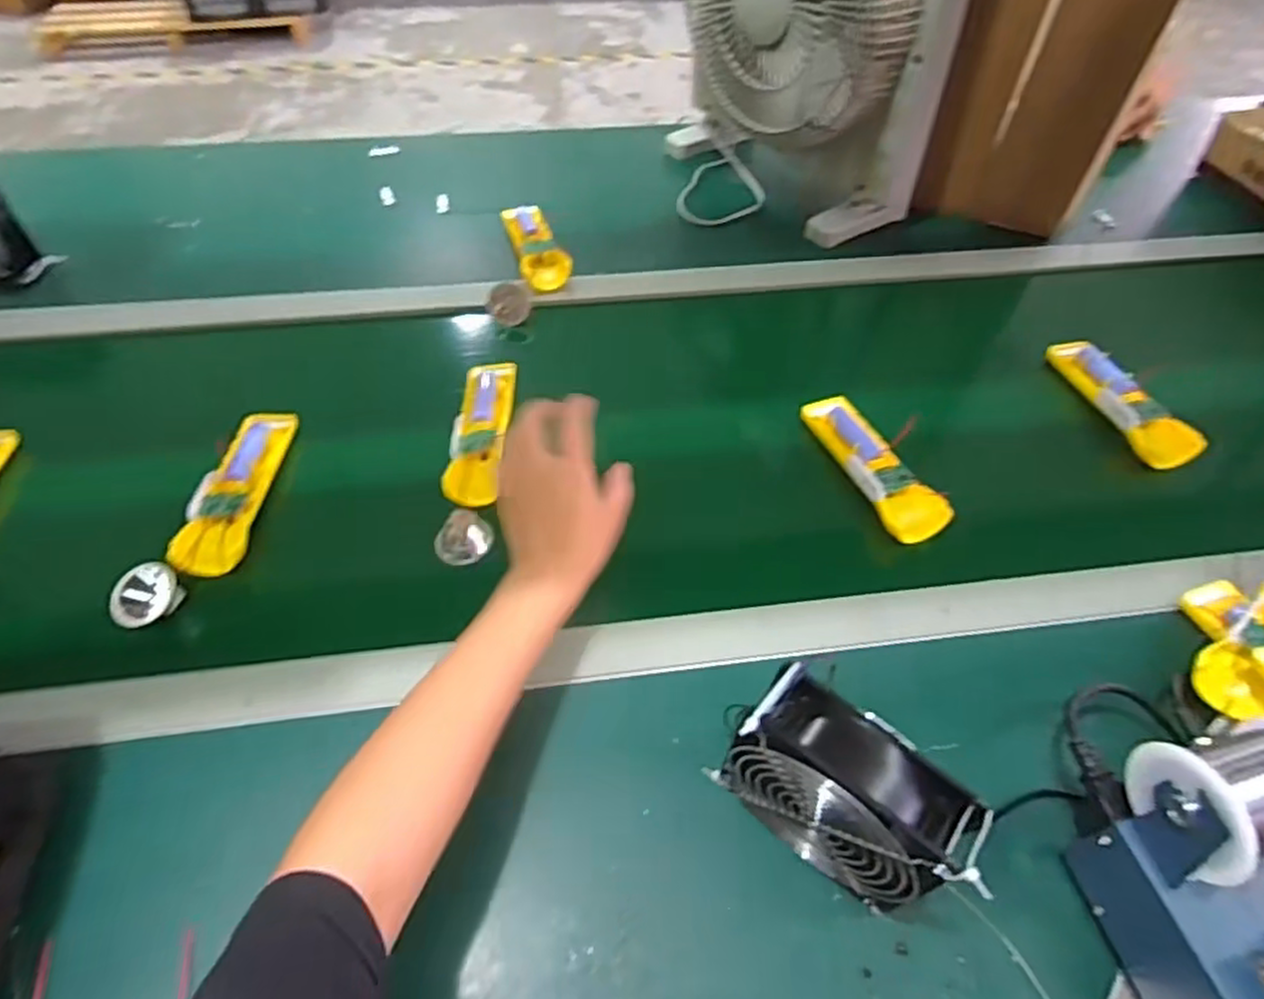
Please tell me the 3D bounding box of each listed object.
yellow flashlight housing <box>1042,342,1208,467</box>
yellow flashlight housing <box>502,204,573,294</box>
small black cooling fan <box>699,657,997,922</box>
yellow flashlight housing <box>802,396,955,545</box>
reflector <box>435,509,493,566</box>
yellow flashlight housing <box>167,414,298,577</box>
[{"bbox_3d":[0.473,-0.101,0.693,0.050,0.030,0.168,-10,53,-9],"label":"yellow flashlight housing"},{"bbox_3d":[-0.108,-0.288,0.806,0.056,0.030,0.148,-12,53,-11],"label":"yellow flashlight housing"},{"bbox_3d":[0.117,0.167,0.402,0.123,0.114,0.054,32,57,21],"label":"small black cooling fan"},{"bbox_3d":[0.212,-0.034,0.629,0.051,0.021,0.167,-18,55,-15],"label":"yellow flashlight housing"},{"bbox_3d":[-0.137,0.032,0.579,0.044,0.028,0.035,-36,61,-26],"label":"reflector"},{"bbox_3d":[-0.327,-0.012,0.588,0.049,0.028,0.174,1,52,-1],"label":"yellow flashlight housing"}]

